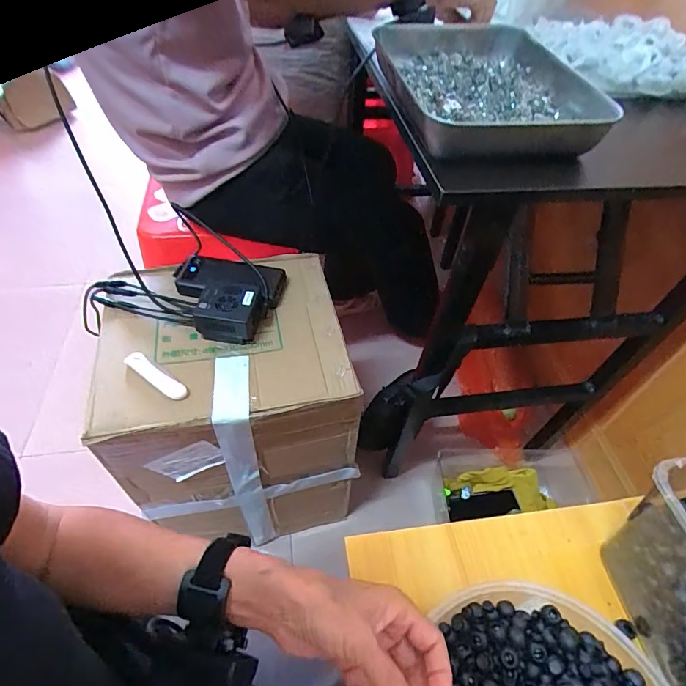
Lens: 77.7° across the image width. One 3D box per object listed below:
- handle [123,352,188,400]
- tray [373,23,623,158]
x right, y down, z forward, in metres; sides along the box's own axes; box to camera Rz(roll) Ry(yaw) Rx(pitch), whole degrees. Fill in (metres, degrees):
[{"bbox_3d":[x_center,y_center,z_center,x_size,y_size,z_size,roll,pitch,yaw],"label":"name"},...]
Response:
[{"bbox_3d":[-0.235,0.042,0.537,0.092,0.019,0.021,28,54,20],"label":"handle"},{"bbox_3d":[0.153,-0.303,0.491,0.199,0.044,0.328,-4,50,-6],"label":"tray"}]

